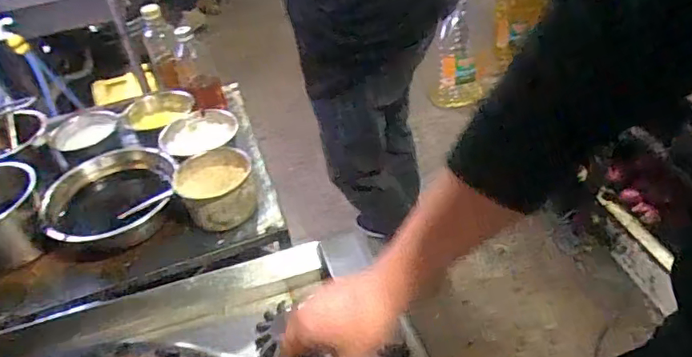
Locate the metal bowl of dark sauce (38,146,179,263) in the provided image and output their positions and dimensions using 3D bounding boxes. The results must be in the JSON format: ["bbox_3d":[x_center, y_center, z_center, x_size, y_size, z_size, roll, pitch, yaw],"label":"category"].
[{"bbox_3d":[-0.372,0.045,0.837,0.197,0.075,0.192,-3,41,3],"label":"metal bowl of dark sauce"}]

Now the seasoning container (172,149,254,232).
[{"bbox_3d":[-0.207,0.016,0.839,0.133,0.075,0.128,-3,41,3],"label":"seasoning container"}]

